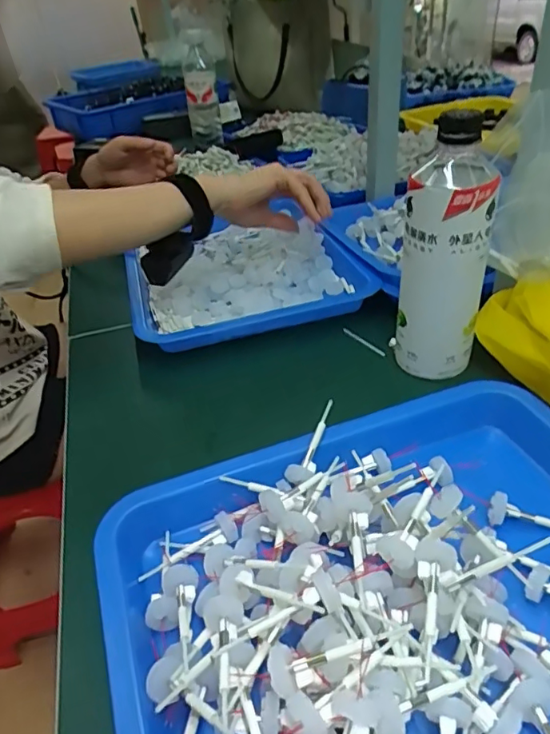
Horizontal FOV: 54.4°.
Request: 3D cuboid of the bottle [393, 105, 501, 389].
[{"bbox_3d":[0.141,-0.094,0.443,0.065,0.210,0.061,8,39,17],"label":"bottle"}]

